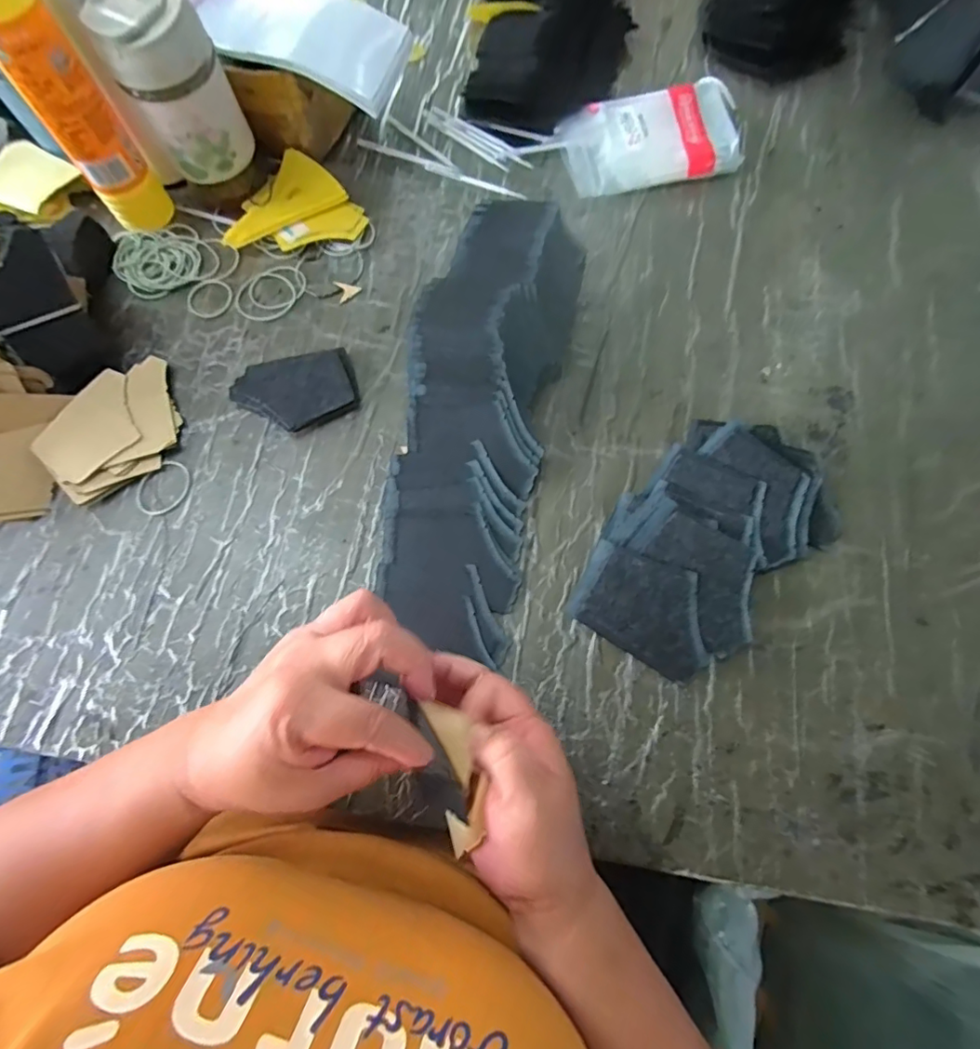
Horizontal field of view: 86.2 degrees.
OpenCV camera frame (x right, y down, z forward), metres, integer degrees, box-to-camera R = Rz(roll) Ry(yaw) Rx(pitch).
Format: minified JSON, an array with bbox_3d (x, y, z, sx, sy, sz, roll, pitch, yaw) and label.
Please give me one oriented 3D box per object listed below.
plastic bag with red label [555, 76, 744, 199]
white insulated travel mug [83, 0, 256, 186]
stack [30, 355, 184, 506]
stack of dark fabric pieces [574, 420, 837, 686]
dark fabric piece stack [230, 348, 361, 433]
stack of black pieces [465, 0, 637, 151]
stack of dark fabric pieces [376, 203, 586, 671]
[{"bbox_3d":[0.163,-0.389,0.528,0.171,0.027,0.099,-13,73,-3],"label":"plastic bag with red label"},{"bbox_3d":[-0.265,-0.374,0.444,0.080,0.121,0.072,-23,74,-7],"label":"white insulated travel mug"},{"bbox_3d":[-0.316,-0.082,0.441,0.111,0.023,0.095,-35,75,-9],"label":"stack"},{"bbox_3d":[0.169,0.011,0.406,0.130,0.021,0.221,43,78,13],"label":"stack of dark fabric pieces"},{"bbox_3d":[-0.168,-0.114,0.453,0.102,0.012,0.071,-10,73,-2],"label":"dark fabric piece stack"},{"bbox_3d":[0.076,-0.590,0.585,0.164,0.041,0.394,6,73,3],"label":"stack of black pieces"},{"bbox_3d":[-0.011,-0.095,0.421,0.120,0.054,0.371,11,73,5],"label":"stack of dark fabric pieces"}]

